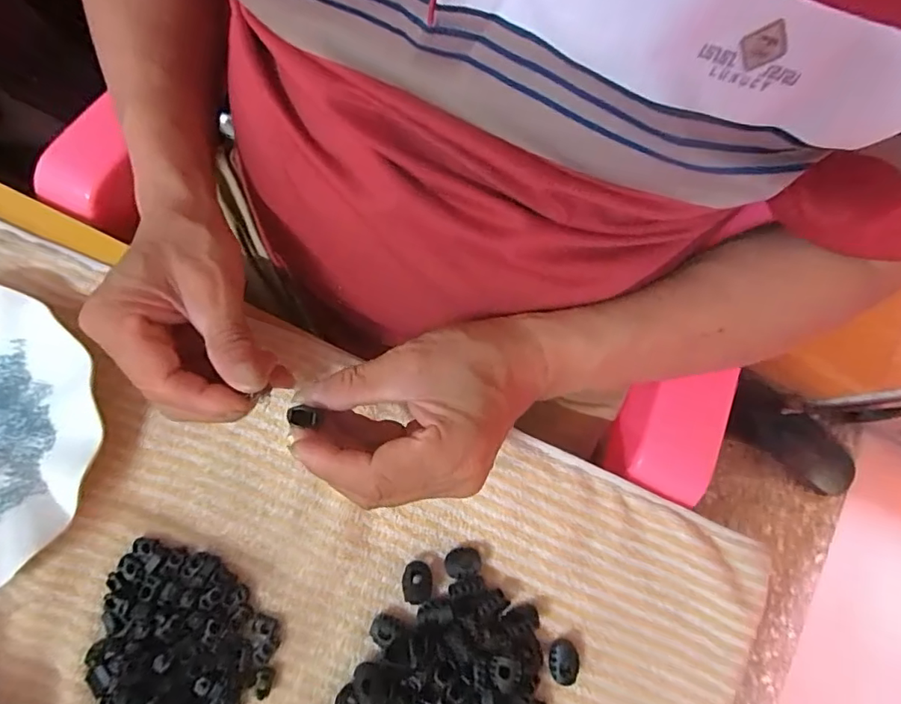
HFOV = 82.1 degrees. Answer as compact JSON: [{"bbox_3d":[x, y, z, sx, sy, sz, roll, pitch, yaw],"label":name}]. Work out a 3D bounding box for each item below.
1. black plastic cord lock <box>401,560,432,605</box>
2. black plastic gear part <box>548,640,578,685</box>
[{"bbox_3d":[-0.020,0.135,0.304,0.017,0.005,0.023,11,79,2],"label":"black plastic cord lock"},{"bbox_3d":[0.065,0.179,0.299,0.016,0.006,0.022,-3,79,-1],"label":"black plastic gear part"}]

